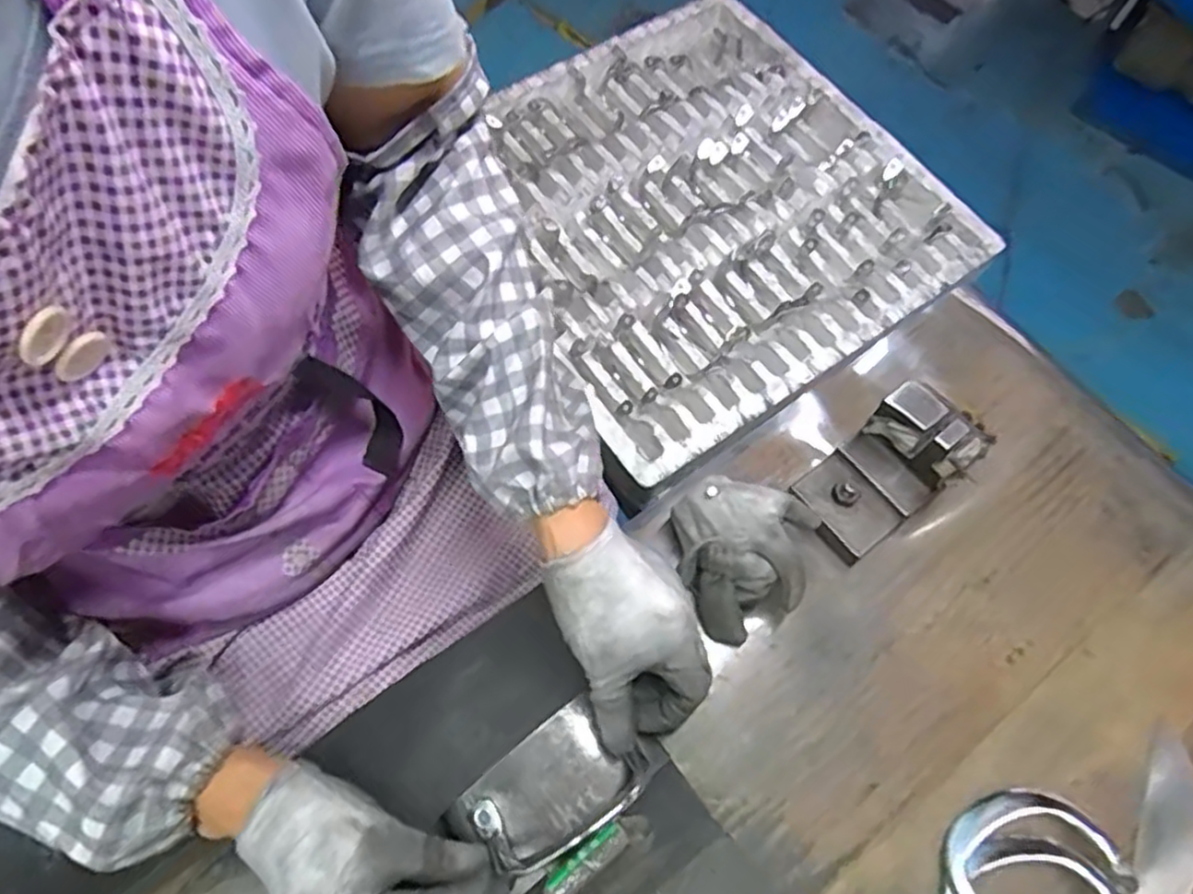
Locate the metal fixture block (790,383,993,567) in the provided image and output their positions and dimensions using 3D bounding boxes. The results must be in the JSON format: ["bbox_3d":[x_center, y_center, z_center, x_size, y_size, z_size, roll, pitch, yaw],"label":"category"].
[{"bbox_3d":[0.181,0.016,0.459,0.092,0.076,0.063,-34,71,-15],"label":"metal fixture block"}]

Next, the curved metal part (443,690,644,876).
[{"bbox_3d":[-0.029,0.187,0.389,0.090,0.017,0.058,-35,71,-15],"label":"curved metal part"}]

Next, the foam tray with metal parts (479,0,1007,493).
[{"bbox_3d":[0.122,-0.291,0.890,0.521,0.046,0.529,-33,71,-14],"label":"foam tray with metal parts"}]

